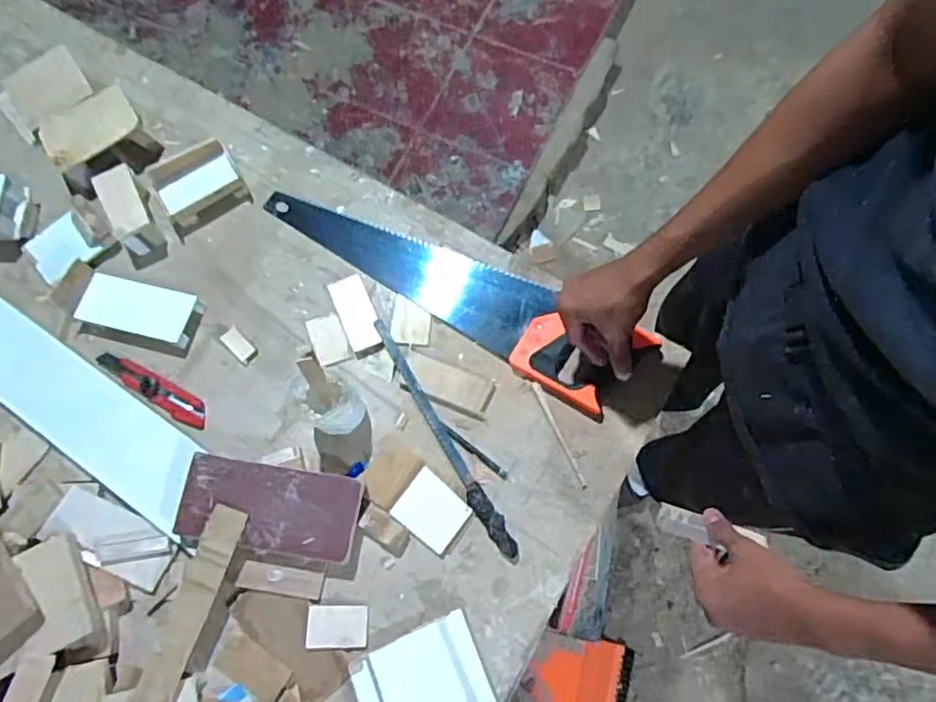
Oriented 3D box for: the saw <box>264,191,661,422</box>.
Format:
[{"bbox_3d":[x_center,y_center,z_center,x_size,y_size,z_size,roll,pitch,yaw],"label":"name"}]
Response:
[{"bbox_3d":[-0.032,-0.090,0.763,0.495,0.028,0.111,29,78,13],"label":"saw"}]

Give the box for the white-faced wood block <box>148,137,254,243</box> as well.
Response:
[{"bbox_3d":[-0.355,-0.213,0.798,0.115,0.052,0.076,-29,75,-6],"label":"white-faced wood block"}]

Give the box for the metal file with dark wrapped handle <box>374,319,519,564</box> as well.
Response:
[{"bbox_3d":[-0.031,0.099,0.713,0.021,0.019,0.317,-31,75,-3],"label":"metal file with dark wrapped handle"}]

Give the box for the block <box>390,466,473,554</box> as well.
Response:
[{"bbox_3d":[-0.040,0.180,0.692,0.075,0.007,0.067,35,81,12],"label":"block"}]

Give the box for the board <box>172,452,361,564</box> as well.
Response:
[{"bbox_3d":[-0.220,0.173,0.677,0.188,0.014,0.091,10,74,-3],"label":"board"}]

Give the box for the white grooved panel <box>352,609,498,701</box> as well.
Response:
[{"bbox_3d":[-0.038,0.363,0.629,0.130,0.030,0.140,-24,75,-2],"label":"white grooved panel"}]

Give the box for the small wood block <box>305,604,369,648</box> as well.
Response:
[{"bbox_3d":[-0.142,0.300,0.666,0.065,0.009,0.043,0,76,5],"label":"small wood block"}]

